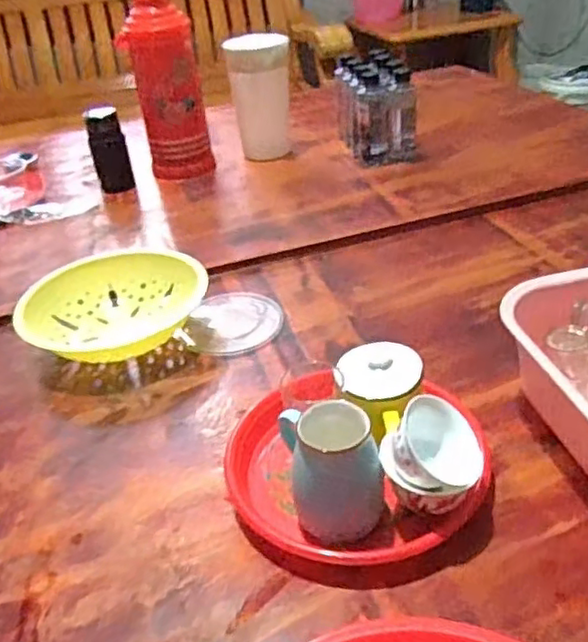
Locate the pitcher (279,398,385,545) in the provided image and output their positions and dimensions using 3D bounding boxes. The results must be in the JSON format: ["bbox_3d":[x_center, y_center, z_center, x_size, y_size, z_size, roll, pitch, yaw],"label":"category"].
[{"bbox_3d":[0.036,0.134,0.583,0.075,0.113,0.093,-10,34,-4],"label":"pitcher"}]

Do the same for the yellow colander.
[{"bbox_3d":[-0.260,-0.035,0.927,0.240,0.069,0.209,-19,36,-16],"label":"yellow colander"}]

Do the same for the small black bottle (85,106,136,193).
[{"bbox_3d":[-0.361,-0.332,1.282,0.064,0.157,0.060,-15,35,-10],"label":"small black bottle"}]

